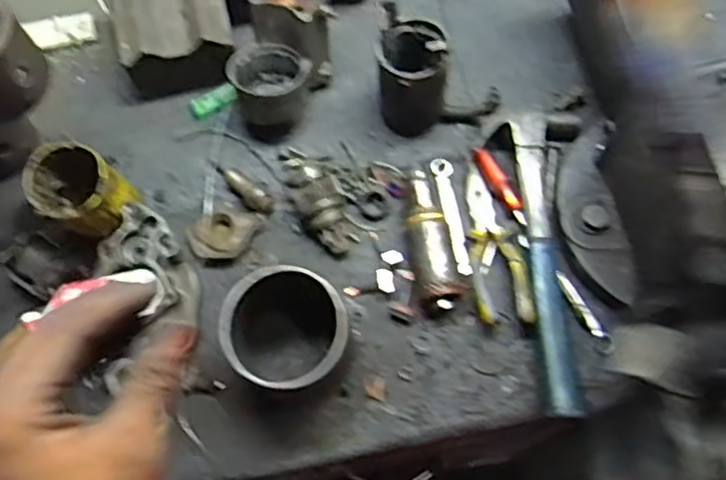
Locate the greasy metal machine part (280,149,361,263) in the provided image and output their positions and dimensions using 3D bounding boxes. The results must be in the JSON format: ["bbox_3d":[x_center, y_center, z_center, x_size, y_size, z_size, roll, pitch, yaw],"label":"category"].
[{"bbox_3d":[-0.049,-0.051,0.700,0.051,0.049,0.135,-22,71,-6],"label":"greasy metal machine part"}]

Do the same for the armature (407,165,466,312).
[{"bbox_3d":[0.069,-0.004,0.677,0.050,0.045,0.158,-7,70,0],"label":"armature"}]

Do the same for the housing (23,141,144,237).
[{"bbox_3d":[-0.278,-0.046,0.654,0.080,0.091,0.077,-1,70,2],"label":"housing"}]

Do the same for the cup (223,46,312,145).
[{"bbox_3d":[-0.109,-0.165,0.725,0.082,0.073,0.076,-1,70,2],"label":"cup"}]

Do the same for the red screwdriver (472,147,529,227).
[{"bbox_3d":[0.149,-0.061,0.700,0.016,0.010,0.097,-29,72,-8],"label":"red screwdriver"}]

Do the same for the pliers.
[{"bbox_3d":[0.136,-0.002,0.670,0.052,0.018,0.177,-4,70,1],"label":"pliers"}]

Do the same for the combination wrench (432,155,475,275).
[{"bbox_3d":[0.095,-0.026,0.704,0.021,0.014,0.139,-8,70,-1],"label":"combination wrench"}]

